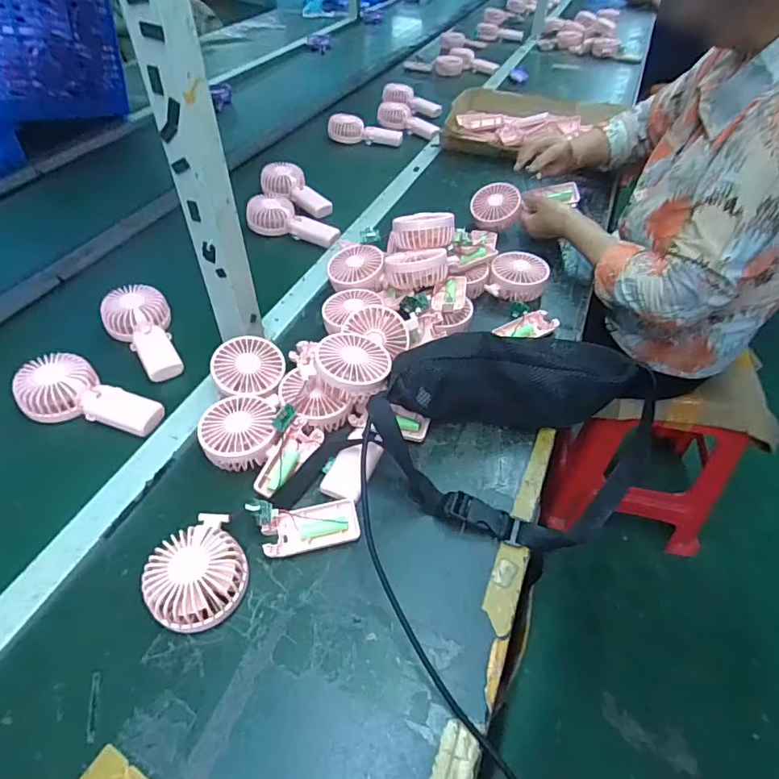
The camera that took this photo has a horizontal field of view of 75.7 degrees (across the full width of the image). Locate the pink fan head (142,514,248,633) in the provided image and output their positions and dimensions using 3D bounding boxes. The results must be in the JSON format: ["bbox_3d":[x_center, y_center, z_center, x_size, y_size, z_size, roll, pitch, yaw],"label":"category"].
[{"bbox_3d":[-0.177,0.166,0.456,0.087,0.047,0.096,-24,50,-22],"label":"pink fan head"}]

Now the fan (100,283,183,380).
[{"bbox_3d":[-0.337,-0.081,0.689,0.085,0.046,0.172,-25,50,-22],"label":"fan"}]

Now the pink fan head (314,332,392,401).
[{"bbox_3d":[-0.045,-0.026,0.581,0.084,0.038,0.085,9,50,-9],"label":"pink fan head"}]

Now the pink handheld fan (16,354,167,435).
[{"bbox_3d":[-0.365,0.011,0.599,0.173,0.043,0.084,20,49,19],"label":"pink handheld fan"}]

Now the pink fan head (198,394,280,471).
[{"bbox_3d":[-0.169,0.048,0.570,0.081,0.034,0.084,-10,46,-9],"label":"pink fan head"}]

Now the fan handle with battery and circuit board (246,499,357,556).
[{"bbox_3d":[-0.082,0.129,0.493,0.099,0.037,0.044,-9,46,-8],"label":"fan handle with battery and circuit board"}]

